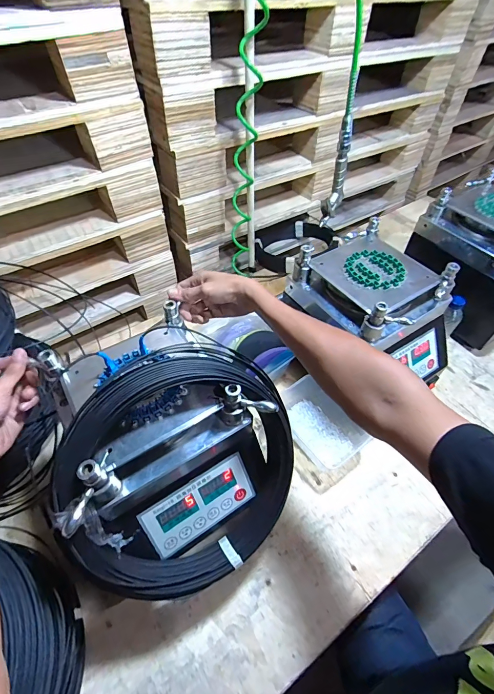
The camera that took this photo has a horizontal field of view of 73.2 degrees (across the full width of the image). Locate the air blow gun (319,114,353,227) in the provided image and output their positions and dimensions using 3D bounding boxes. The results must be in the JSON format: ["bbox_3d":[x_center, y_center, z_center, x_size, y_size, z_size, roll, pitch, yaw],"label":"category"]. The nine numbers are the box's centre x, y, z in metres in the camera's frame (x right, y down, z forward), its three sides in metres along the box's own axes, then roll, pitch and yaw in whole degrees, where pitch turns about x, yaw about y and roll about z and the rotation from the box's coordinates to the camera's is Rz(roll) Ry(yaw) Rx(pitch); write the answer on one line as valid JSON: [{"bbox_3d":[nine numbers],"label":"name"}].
[{"bbox_3d":[0.167,-0.315,0.616,0.033,0.176,0.047,16,53,12],"label":"air blow gun"}]

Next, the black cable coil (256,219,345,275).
[{"bbox_3d":[0.146,-0.327,1.069,0.256,0.074,0.222,-21,55,-17],"label":"black cable coil"}]

